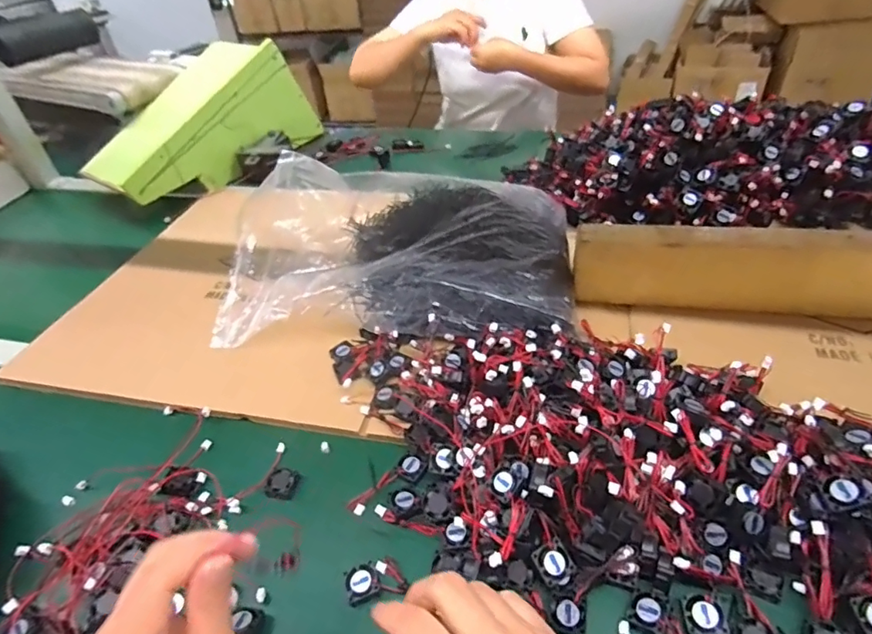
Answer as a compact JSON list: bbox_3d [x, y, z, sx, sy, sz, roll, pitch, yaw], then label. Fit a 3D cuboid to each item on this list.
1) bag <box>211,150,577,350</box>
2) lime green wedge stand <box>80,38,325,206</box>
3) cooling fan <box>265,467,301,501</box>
[{"bbox_3d":[-0.047,-0.116,0.666,0.432,0.091,0.328,1,41,9],"label":"bag"},{"bbox_3d":[-0.484,-0.397,1.009,0.242,0.176,0.408,22,49,29],"label":"lime green wedge stand"},{"bbox_3d":[-0.145,0.158,0.474,0.026,0.016,0.027,-4,41,3],"label":"cooling fan"}]

